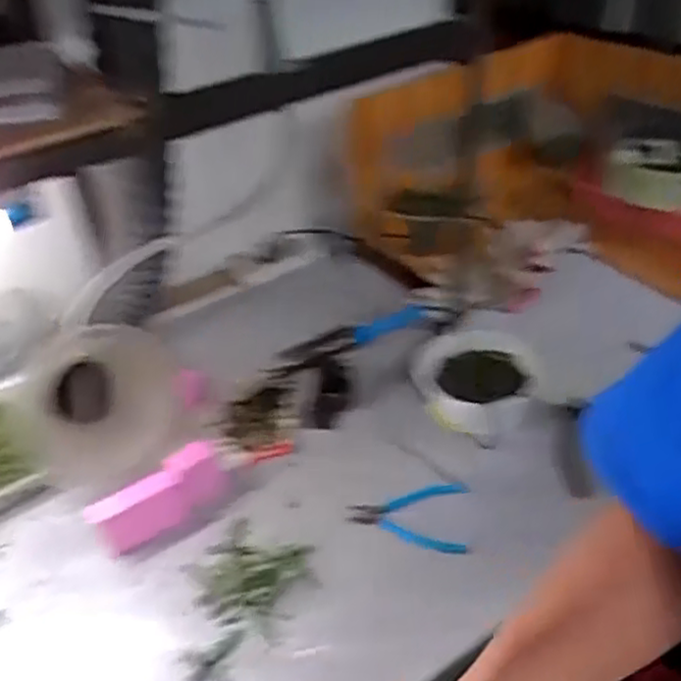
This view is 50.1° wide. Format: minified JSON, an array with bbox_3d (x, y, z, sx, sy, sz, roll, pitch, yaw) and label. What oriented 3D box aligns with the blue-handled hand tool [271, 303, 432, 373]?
[{"bbox_3d":[0.007,-0.003,1.084,0.251,0.041,0.025,-21,31,16],"label":"blue-handled hand tool"}]

